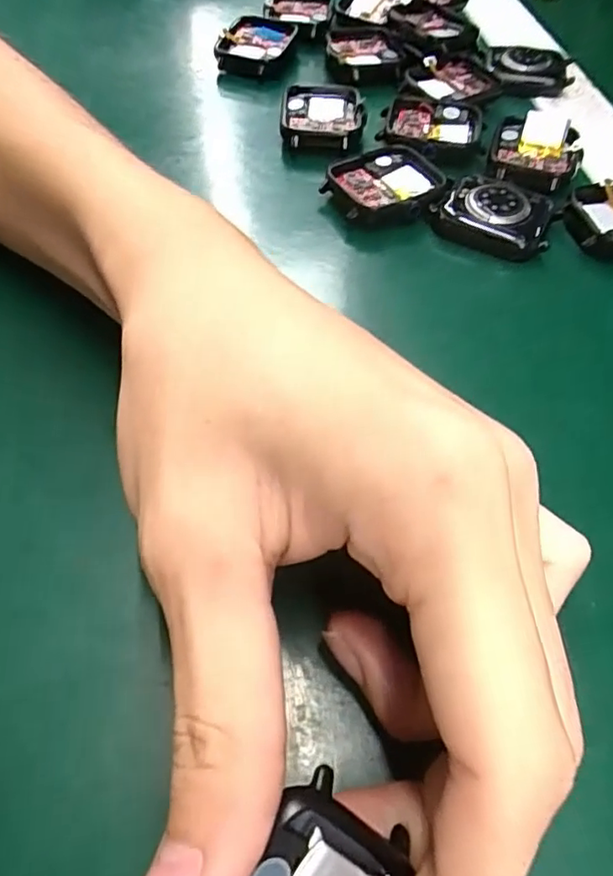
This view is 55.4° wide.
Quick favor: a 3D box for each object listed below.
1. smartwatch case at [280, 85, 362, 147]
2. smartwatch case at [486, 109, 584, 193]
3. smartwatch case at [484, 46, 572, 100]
[{"bbox_3d":[0.007,-0.148,0.268,0.036,0.009,0.042,5,55,0],"label":"smartwatch case"},{"bbox_3d":[0.100,-0.126,0.253,0.037,0.007,0.048,15,56,7],"label":"smartwatch case"},{"bbox_3d":[0.115,-0.189,0.300,0.042,0.009,0.038,8,55,2],"label":"smartwatch case"}]

